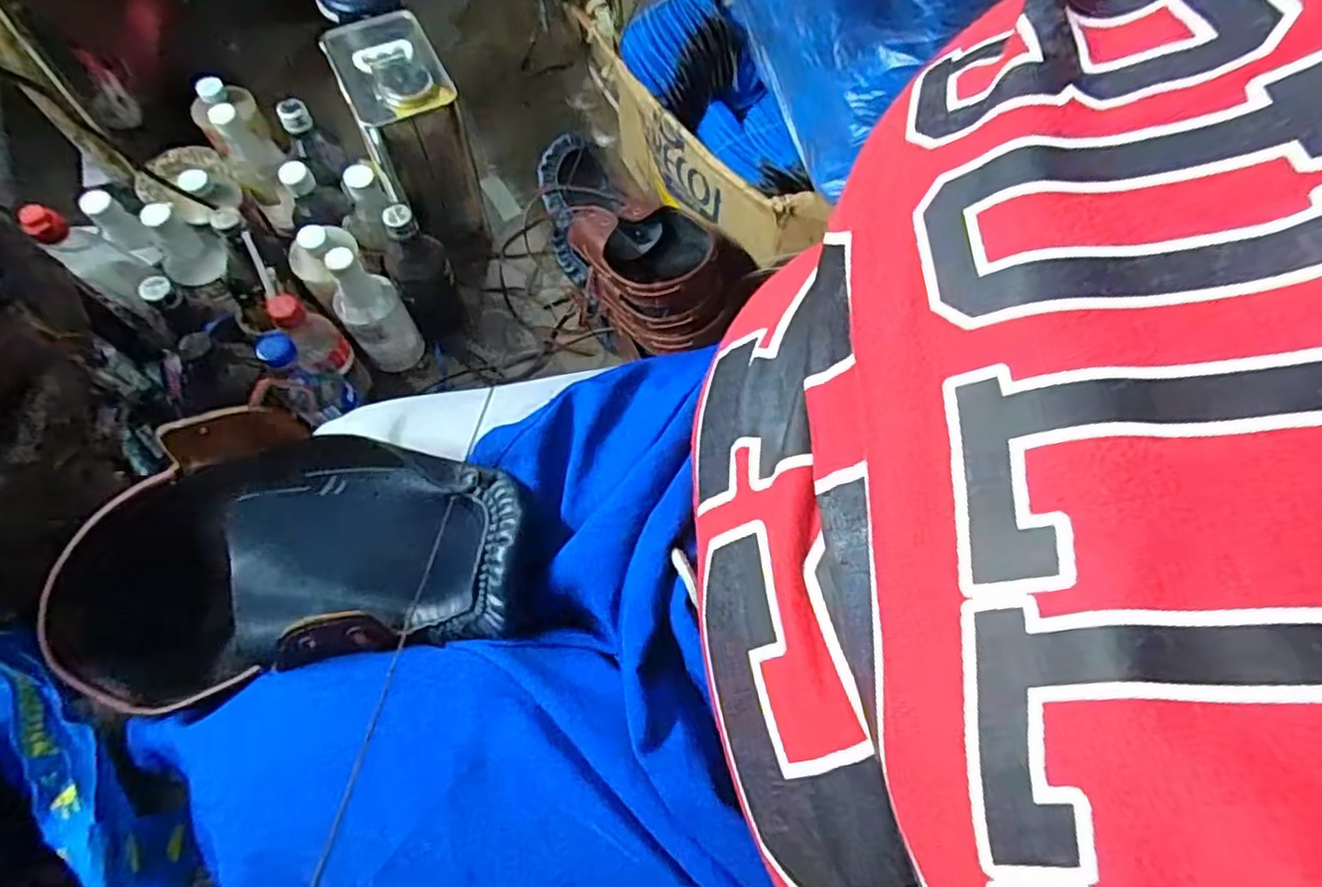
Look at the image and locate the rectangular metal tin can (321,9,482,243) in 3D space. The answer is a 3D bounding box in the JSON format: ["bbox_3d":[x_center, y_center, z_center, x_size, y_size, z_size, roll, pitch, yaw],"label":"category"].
[{"bbox_3d":[-0.301,-0.371,0.840,0.120,0.233,0.157,-25,72,-13],"label":"rectangular metal tin can"}]

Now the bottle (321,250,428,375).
[{"bbox_3d":[-0.324,-0.148,0.756,0.067,0.163,0.058,-32,73,-15],"label":"bottle"}]

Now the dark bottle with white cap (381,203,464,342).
[{"bbox_3d":[-0.277,-0.194,0.787,0.064,0.184,0.062,1,68,-3],"label":"dark bottle with white cap"}]

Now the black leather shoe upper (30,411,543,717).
[{"bbox_3d":[-0.183,0.054,0.325,0.233,0.102,0.106,-9,69,-7],"label":"black leather shoe upper"}]

